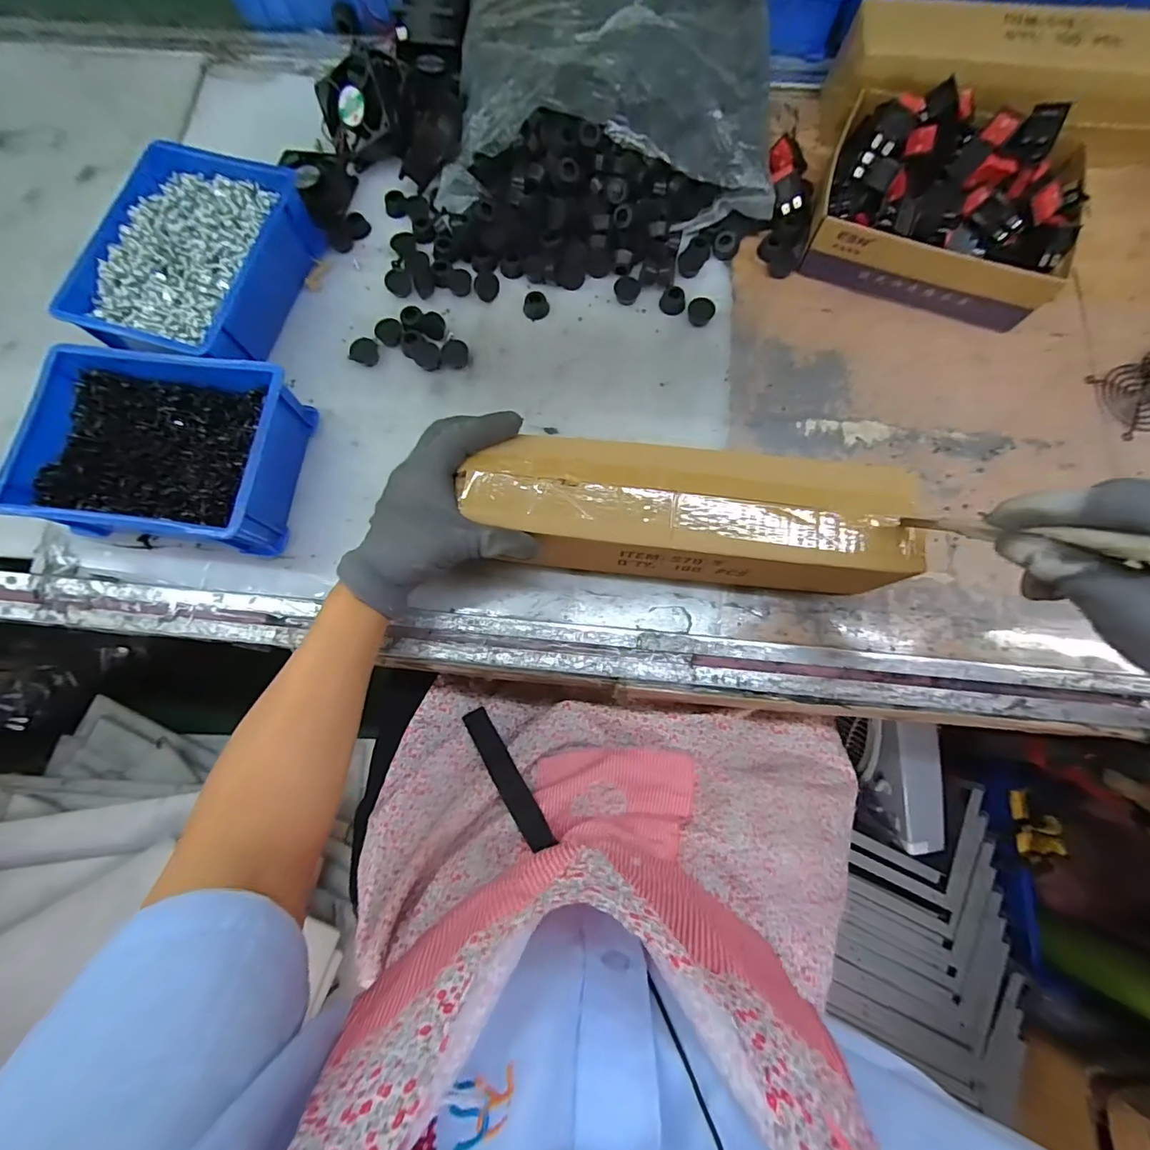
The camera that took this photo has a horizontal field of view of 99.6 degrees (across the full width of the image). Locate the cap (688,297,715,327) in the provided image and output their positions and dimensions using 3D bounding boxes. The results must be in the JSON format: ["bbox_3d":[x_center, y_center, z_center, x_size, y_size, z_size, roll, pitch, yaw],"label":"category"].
[{"bbox_3d":[0.118,-0.246,0.457,0.024,0.017,0.019,14,78,4],"label":"cap"}]

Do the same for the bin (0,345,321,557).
[{"bbox_3d":[-0.335,-0.101,0.405,0.190,0.067,0.142,8,78,3],"label":"bin"}]

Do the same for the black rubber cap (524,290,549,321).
[{"bbox_3d":[-0.037,-0.257,0.465,0.023,0.010,0.023,0,77,1],"label":"black rubber cap"}]

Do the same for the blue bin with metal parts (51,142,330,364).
[{"bbox_3d":[-0.339,-0.283,0.446,0.149,0.059,0.209,13,78,4],"label":"blue bin with metal parts"}]

